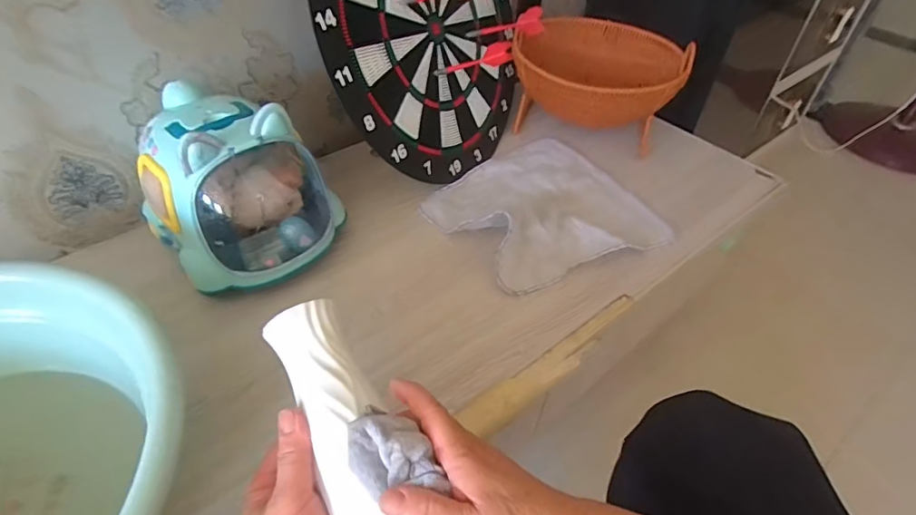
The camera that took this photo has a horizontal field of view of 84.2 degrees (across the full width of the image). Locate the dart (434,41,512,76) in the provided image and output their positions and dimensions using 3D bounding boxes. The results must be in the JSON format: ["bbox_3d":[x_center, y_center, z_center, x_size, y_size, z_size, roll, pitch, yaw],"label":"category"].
[{"bbox_3d":[0.014,-0.246,0.644,0.040,0.025,0.139,-22,19,-24],"label":"dart"}]

